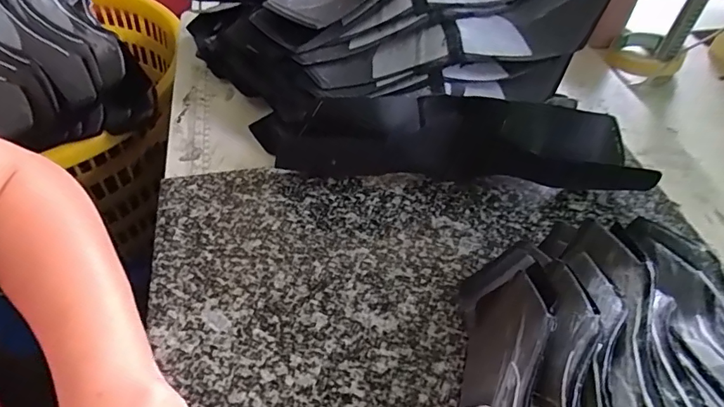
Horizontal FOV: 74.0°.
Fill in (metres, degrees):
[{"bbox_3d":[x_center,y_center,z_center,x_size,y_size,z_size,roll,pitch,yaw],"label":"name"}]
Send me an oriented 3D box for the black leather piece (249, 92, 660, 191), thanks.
[{"bbox_3d":[0.062,-0.053,0.428,0.338,0.064,0.082,8,48,5],"label":"black leather piece"}]

